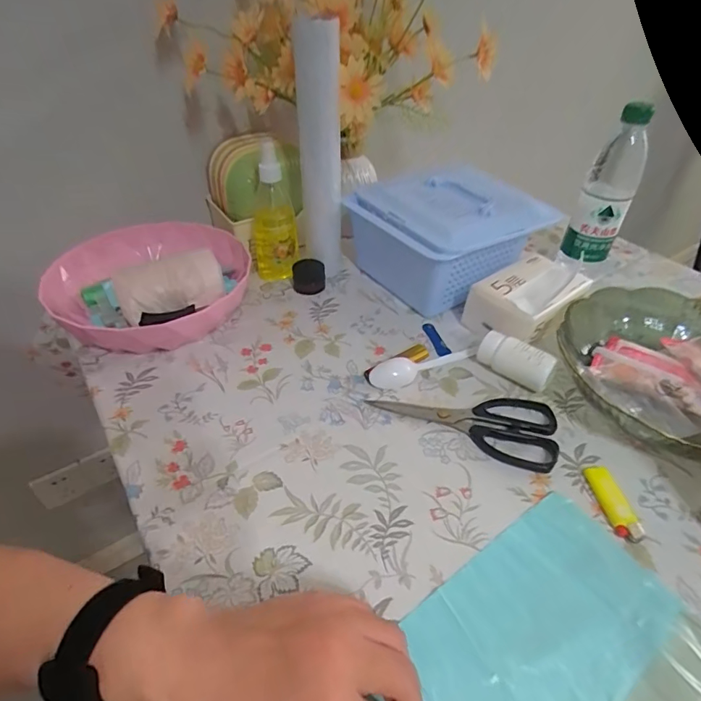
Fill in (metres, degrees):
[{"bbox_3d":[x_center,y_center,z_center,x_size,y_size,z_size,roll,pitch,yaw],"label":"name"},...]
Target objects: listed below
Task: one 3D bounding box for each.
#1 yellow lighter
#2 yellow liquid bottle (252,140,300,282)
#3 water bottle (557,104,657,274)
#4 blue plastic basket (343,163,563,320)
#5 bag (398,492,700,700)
[{"bbox_3d":[0.224,0.129,0.387,0.021,0.011,0.066,-2,42,-4],"label":"yellow lighter"},{"bbox_3d":[-0.104,-0.182,0.603,0.058,0.183,0.052,-8,42,-10],"label":"yellow liquid bottle"},{"bbox_3d":[0.335,-0.195,0.594,0.058,0.224,0.068,24,46,24],"label":"water bottle"},{"bbox_3d":[0.118,-0.155,0.618,0.190,0.126,0.202,-22,46,-24],"label":"blue plastic basket"},{"bbox_3d":[0.126,0.207,0.298,0.223,0.009,0.146,-25,48,-27],"label":"bag"}]

